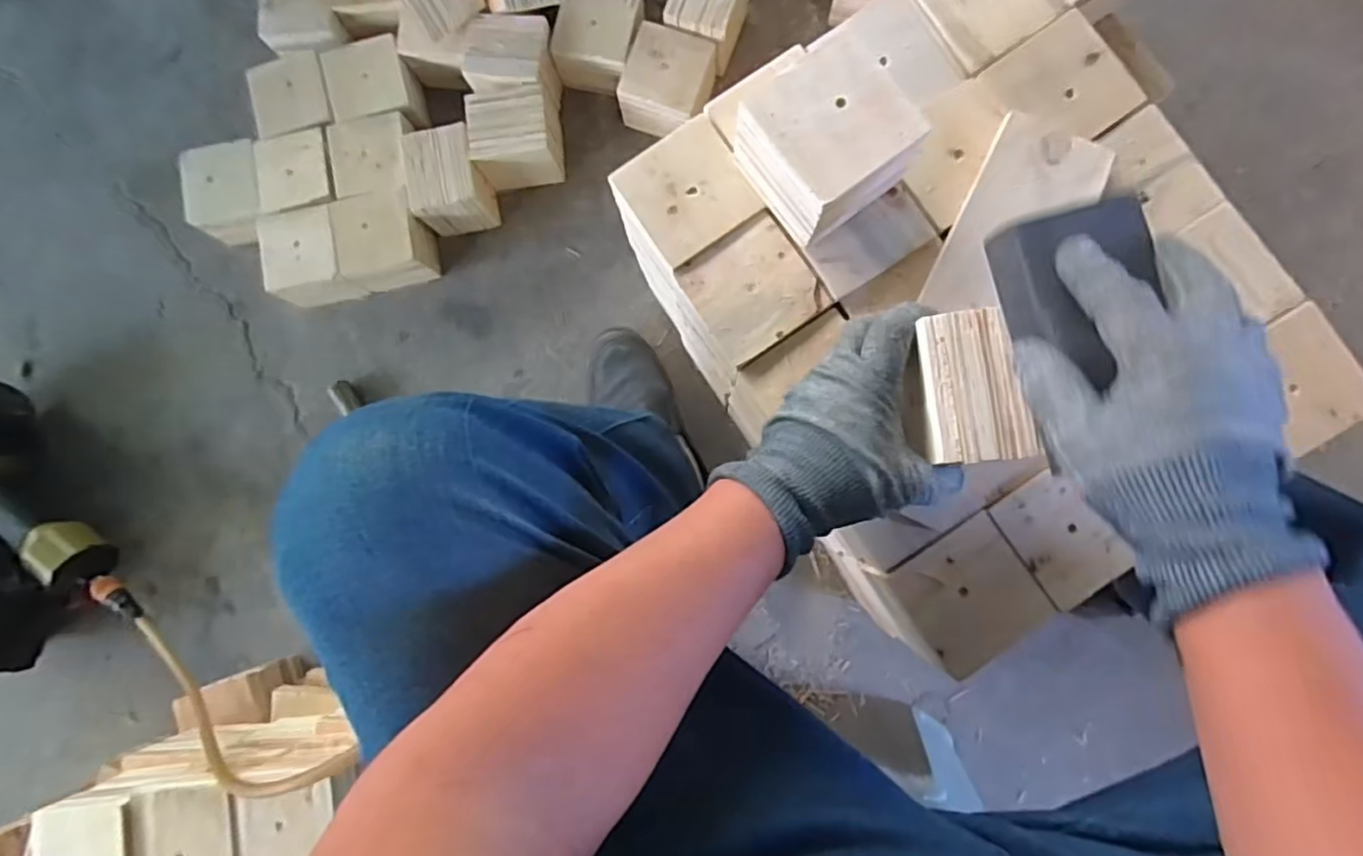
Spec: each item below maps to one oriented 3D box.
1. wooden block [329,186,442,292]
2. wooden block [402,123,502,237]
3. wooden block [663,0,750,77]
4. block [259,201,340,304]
[{"bbox_3d":[-0.360,-0.227,0.818,0.102,0.073,0.104,-11,86,4],"label":"wooden block"},{"bbox_3d":[-0.279,-0.297,0.803,0.086,0.090,0.102,-5,87,4],"label":"wooden block"},{"bbox_3d":[0.029,-0.501,0.804,0.076,0.095,0.109,19,89,5],"label":"wooden block"},{"bbox_3d":[-0.450,-0.203,0.818,0.101,0.081,0.107,-13,86,4],"label":"block"}]

